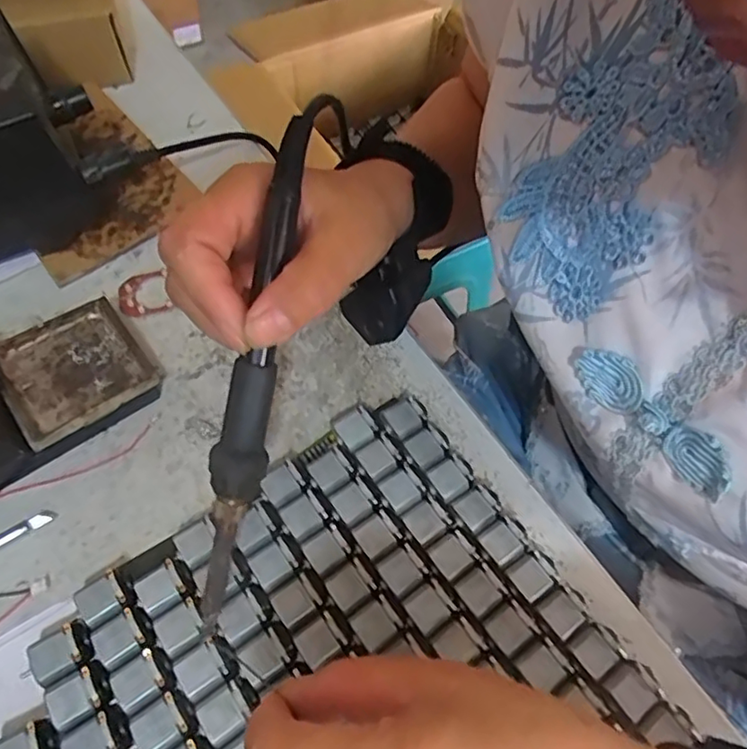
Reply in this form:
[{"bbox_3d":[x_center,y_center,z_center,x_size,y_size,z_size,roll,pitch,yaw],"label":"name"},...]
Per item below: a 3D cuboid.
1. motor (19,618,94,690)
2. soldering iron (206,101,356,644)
[{"bbox_3d":[-0.135,0.119,0.257,0.028,0.017,0.023,-21,63,-16],"label":"motor"},{"bbox_3d":[-0.044,0.004,0.235,0.024,0.018,0.216,14,97,4],"label":"soldering iron"}]

